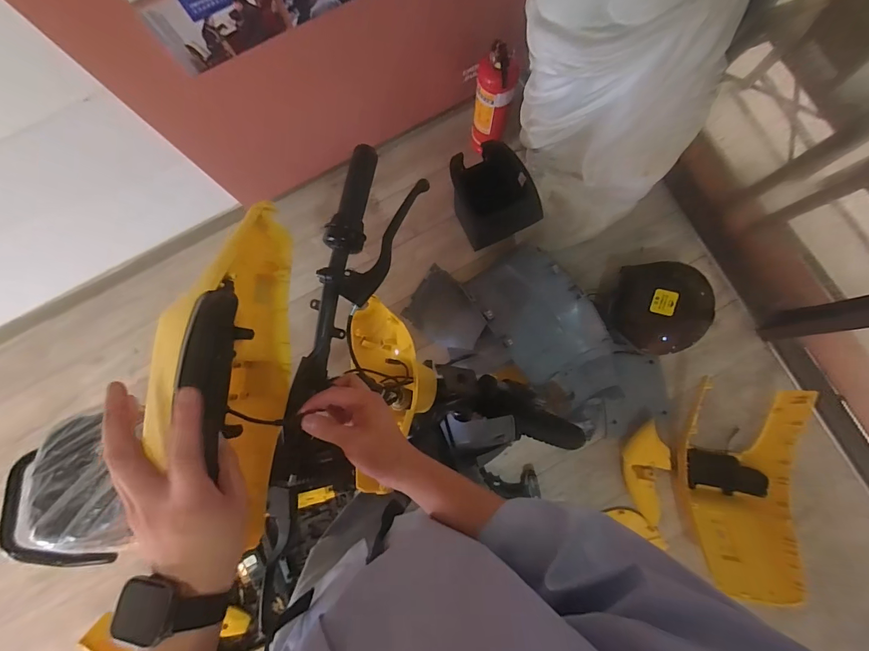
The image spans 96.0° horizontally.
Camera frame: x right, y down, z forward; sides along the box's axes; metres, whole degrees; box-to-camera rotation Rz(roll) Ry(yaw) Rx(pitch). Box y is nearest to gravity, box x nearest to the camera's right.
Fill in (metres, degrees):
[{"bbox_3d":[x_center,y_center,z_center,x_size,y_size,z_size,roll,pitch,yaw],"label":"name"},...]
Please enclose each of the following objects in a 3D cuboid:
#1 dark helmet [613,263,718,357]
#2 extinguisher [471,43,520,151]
[{"bbox_3d":[0.746,-0.059,1.314,0.262,0.264,0.304,-12,82,0],"label":"dark helmet"},{"bbox_3d":[0.192,-0.735,1.293,0.123,0.371,0.132,8,82,3],"label":"extinguisher"}]

